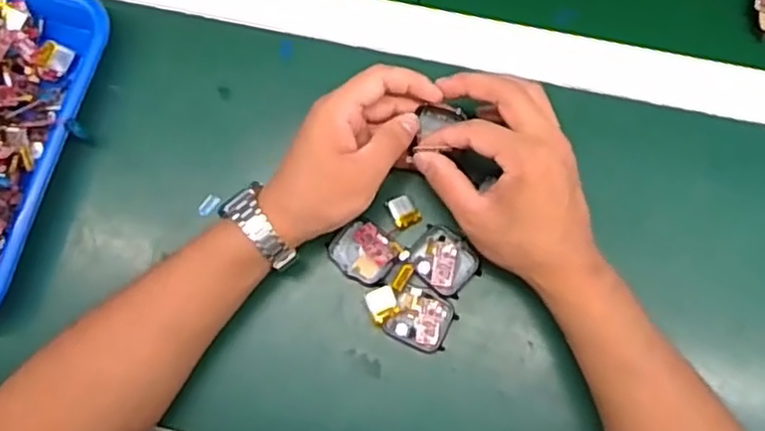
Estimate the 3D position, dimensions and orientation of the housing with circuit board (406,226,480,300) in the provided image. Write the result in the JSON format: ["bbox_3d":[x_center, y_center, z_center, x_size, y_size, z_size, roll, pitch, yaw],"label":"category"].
[{"bbox_3d":[0.043,0.032,0.475,0.046,0.012,0.039,41,82,10],"label":"housing with circuit board"}]

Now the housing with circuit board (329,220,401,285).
[{"bbox_3d":[-0.013,0.026,0.481,0.045,0.015,0.037,38,81,10],"label":"housing with circuit board"}]

